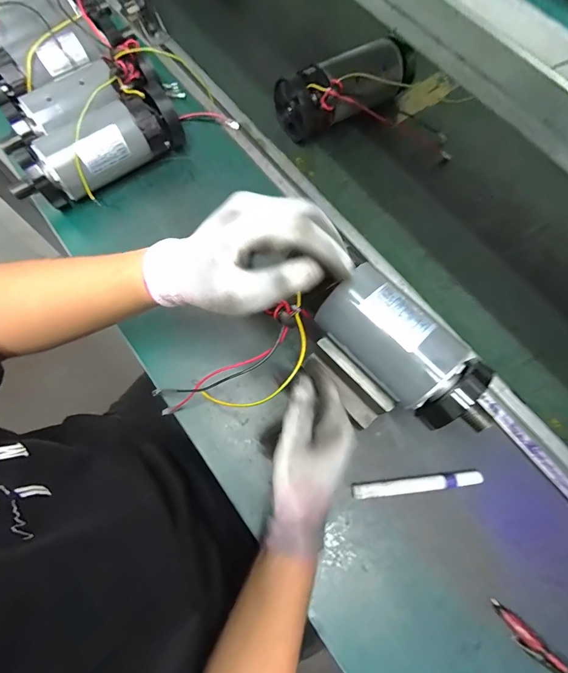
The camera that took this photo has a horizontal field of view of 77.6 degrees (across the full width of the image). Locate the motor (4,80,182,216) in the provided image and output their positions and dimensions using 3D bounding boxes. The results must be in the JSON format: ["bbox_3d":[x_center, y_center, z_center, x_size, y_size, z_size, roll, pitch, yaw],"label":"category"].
[{"bbox_3d":[-0.262,-0.264,0.505,0.245,0.090,0.074,-36,75,-12],"label":"motor"}]

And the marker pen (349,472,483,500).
[{"bbox_3d":[0.149,0.166,0.393,0.144,0.011,0.014,-6,71,-2],"label":"marker pen"}]

